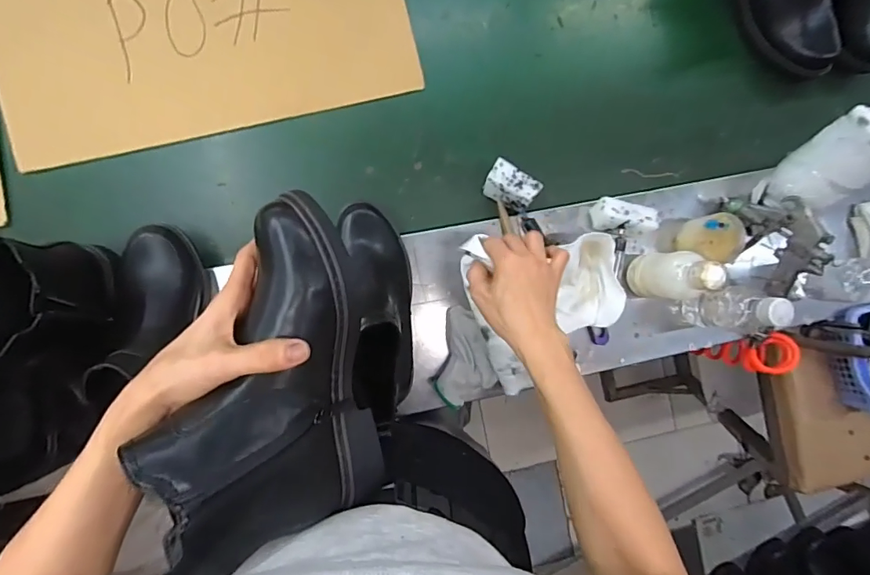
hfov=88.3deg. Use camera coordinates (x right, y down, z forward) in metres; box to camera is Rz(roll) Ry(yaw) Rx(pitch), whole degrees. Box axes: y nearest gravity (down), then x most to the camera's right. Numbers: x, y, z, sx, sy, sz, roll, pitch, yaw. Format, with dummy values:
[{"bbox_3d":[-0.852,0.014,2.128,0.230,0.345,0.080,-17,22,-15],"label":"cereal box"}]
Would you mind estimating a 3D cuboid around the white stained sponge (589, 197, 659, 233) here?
[{"bbox_3d":[0.250,-0.092,0.590,0.084,0.029,0.037,9,88,-6],"label":"white stained sponge"}]

